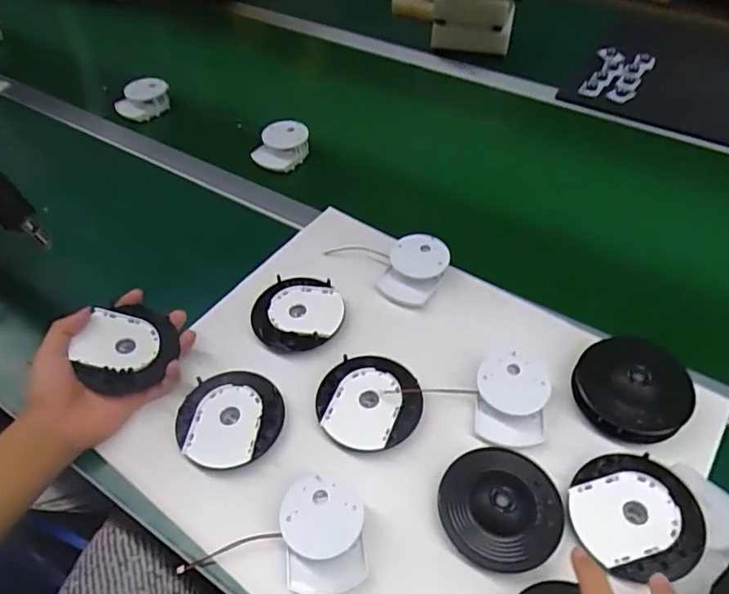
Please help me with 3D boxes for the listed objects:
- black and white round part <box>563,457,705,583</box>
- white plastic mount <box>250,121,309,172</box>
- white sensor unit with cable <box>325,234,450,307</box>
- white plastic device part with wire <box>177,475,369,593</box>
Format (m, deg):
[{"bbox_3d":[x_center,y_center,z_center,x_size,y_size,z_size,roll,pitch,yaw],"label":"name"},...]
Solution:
[{"bbox_3d":[0.213,0.169,0.422,0.095,0.012,0.091,-4,48,-1],"label":"black and white round part"},{"bbox_3d":[-0.119,-0.210,0.770,0.078,0.055,0.051,-32,54,-23],"label":"white plastic mount"},{"bbox_3d":[0.028,-0.049,0.609,0.137,0.037,0.080,31,58,26],"label":"white sensor unit with cable"},{"bbox_3d":[-0.068,0.193,0.415,0.139,0.035,0.080,-13,50,-9],"label":"white plastic device part with wire"}]

